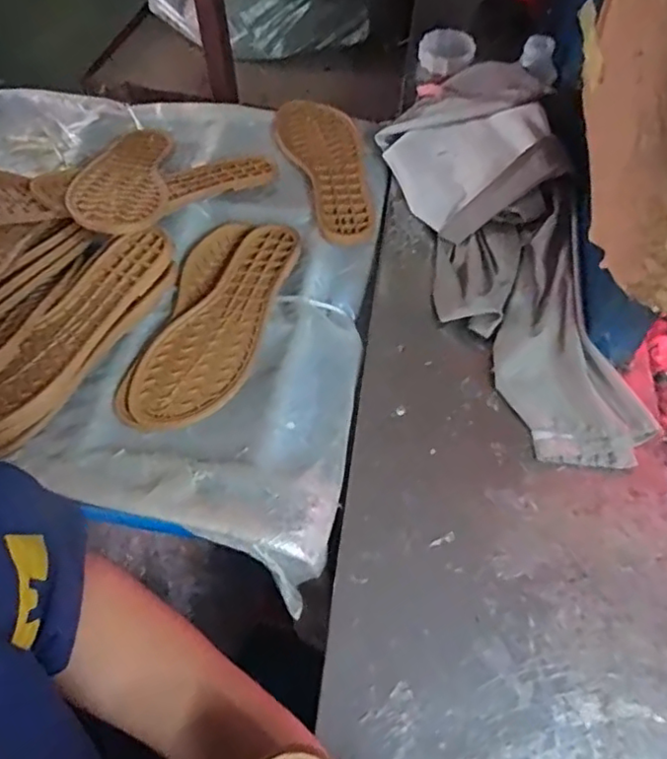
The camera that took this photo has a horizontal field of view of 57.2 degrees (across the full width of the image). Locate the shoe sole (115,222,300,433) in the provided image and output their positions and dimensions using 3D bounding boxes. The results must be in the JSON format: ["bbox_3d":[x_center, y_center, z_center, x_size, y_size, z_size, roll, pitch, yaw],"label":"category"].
[{"bbox_3d":[-0.102,-0.060,0.539,0.093,0.012,0.237,13,58,11],"label":"shoe sole"}]

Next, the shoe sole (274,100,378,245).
[{"bbox_3d":[-0.001,-0.231,0.655,0.084,0.012,0.234,-16,57,-8],"label":"shoe sole"}]

